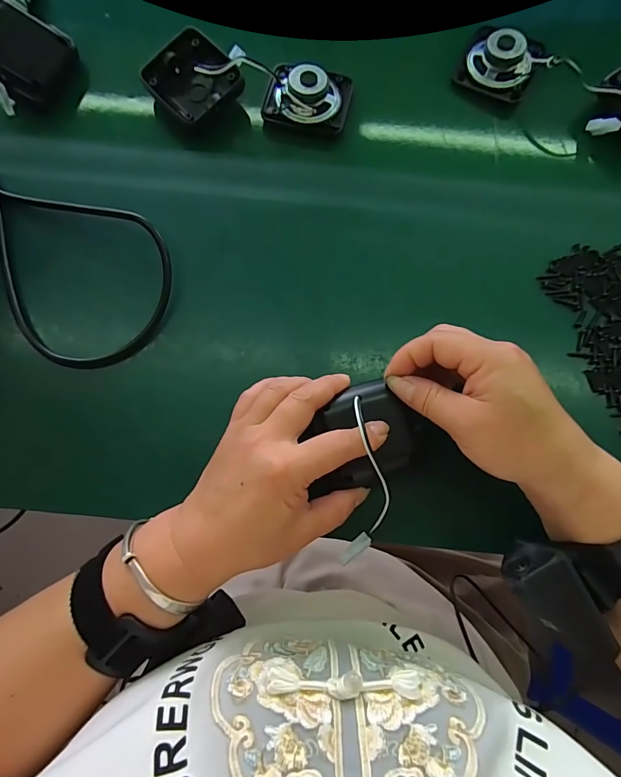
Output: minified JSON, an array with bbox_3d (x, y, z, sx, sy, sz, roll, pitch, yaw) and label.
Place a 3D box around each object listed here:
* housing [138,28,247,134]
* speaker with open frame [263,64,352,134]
[{"bbox_3d":[-0.101,-0.255,0.349,0.071,0.037,0.066,-40,80,-9],"label":"housing"},{"bbox_3d":[-0.002,-0.251,0.350,0.069,0.033,0.057,13,77,2],"label":"speaker with open frame"}]

